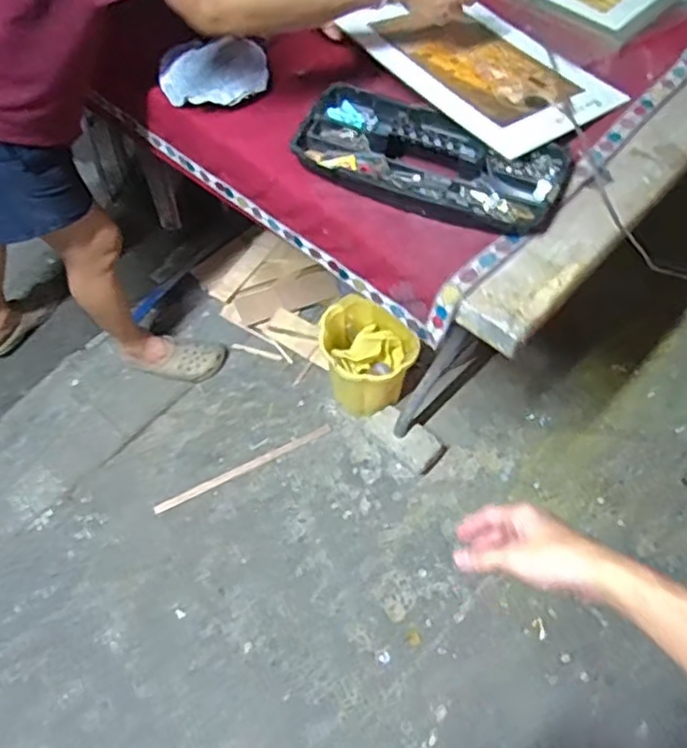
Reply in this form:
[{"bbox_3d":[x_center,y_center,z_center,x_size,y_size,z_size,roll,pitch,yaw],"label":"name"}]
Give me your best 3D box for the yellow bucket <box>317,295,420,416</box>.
[{"bbox_3d":[0.039,-0.023,1.592,0.218,0.259,0.204,-1,58,2],"label":"yellow bucket"}]

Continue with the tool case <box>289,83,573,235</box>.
[{"bbox_3d":[0.118,-0.310,0.912,0.388,0.051,0.185,22,61,15],"label":"tool case"}]

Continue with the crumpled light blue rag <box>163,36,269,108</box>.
[{"bbox_3d":[-0.201,-0.462,1.018,0.167,0.043,0.123,-10,58,-4],"label":"crumpled light blue rag"}]

